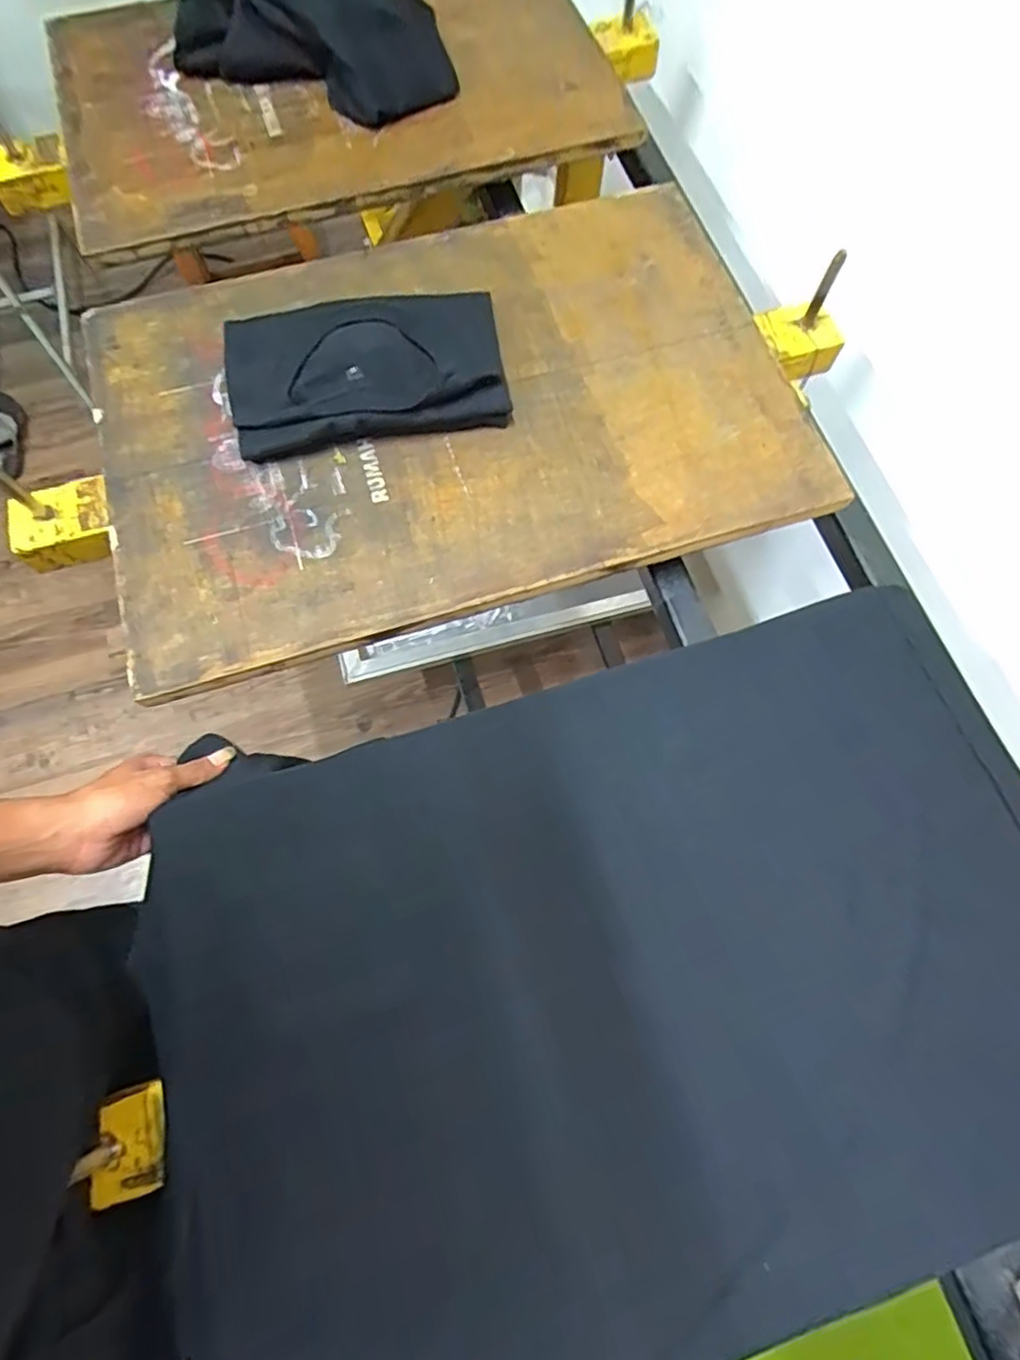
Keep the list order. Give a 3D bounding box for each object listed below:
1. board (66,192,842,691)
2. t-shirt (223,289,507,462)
[{"bbox_3d":[-0.057,-0.252,0.585,0.593,0.019,0.411,-16,71,-6],"label":"board"},{"bbox_3d":[-0.127,-0.278,0.567,0.239,0.043,0.151,-10,71,-4],"label":"t-shirt"}]

